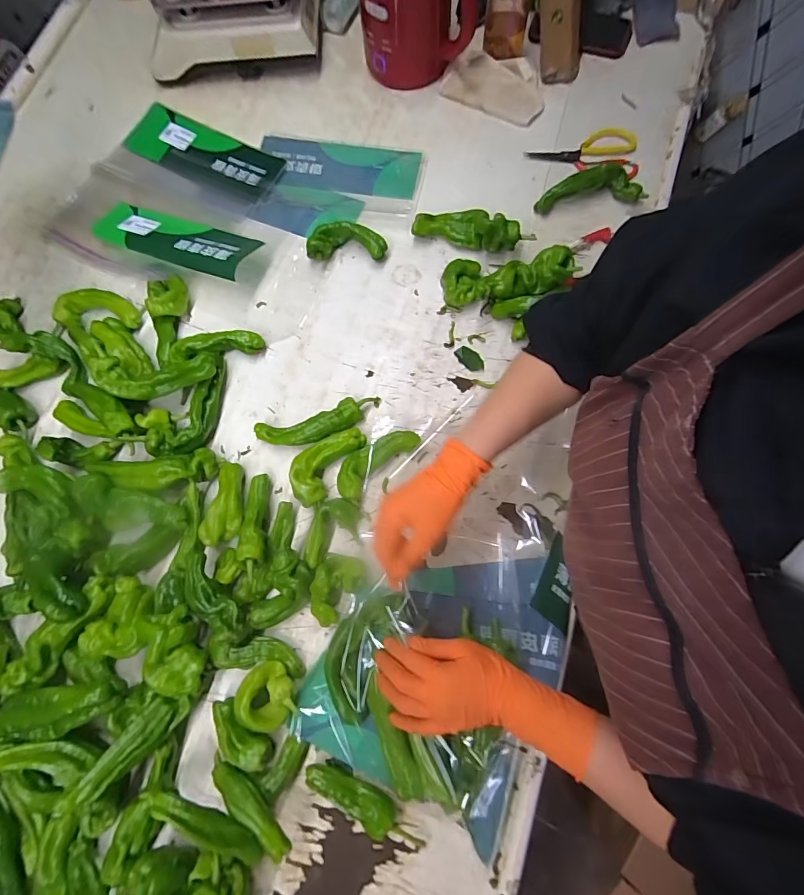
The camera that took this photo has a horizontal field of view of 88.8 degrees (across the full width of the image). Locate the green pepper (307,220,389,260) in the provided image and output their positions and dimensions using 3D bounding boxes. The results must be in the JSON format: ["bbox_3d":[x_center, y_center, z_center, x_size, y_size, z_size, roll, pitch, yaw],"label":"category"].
[{"bbox_3d":[-0.088,-0.329,0.663,0.123,0.041,0.048,0,76,3],"label":"green pepper"}]

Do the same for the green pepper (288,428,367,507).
[{"bbox_3d":[-0.109,0.020,0.576,0.063,0.036,0.125,34,80,10],"label":"green pepper"}]

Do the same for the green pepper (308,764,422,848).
[{"bbox_3d":[-0.042,0.409,0.474,0.147,0.036,0.032,29,79,9],"label":"green pepper"}]

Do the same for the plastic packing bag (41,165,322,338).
[{"bbox_3d":[-0.362,-0.335,0.665,0.474,0.042,0.173,21,78,7],"label":"plastic packing bag"}]

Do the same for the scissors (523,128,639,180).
[{"bbox_3d":[0.306,-0.505,0.698,0.184,0.023,0.077,5,76,4],"label":"scissors"}]

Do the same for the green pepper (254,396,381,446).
[{"bbox_3d":[-0.120,-0.035,0.592,0.180,0.033,0.048,-17,76,-2],"label":"green pepper"}]

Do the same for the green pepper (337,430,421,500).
[{"bbox_3d":[-0.037,0.016,0.569,0.126,0.034,0.050,-41,78,-7],"label":"green pepper"}]

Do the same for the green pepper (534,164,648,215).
[{"bbox_3d":[0.302,-0.415,0.662,0.166,0.049,0.043,-6,76,1],"label":"green pepper"}]

